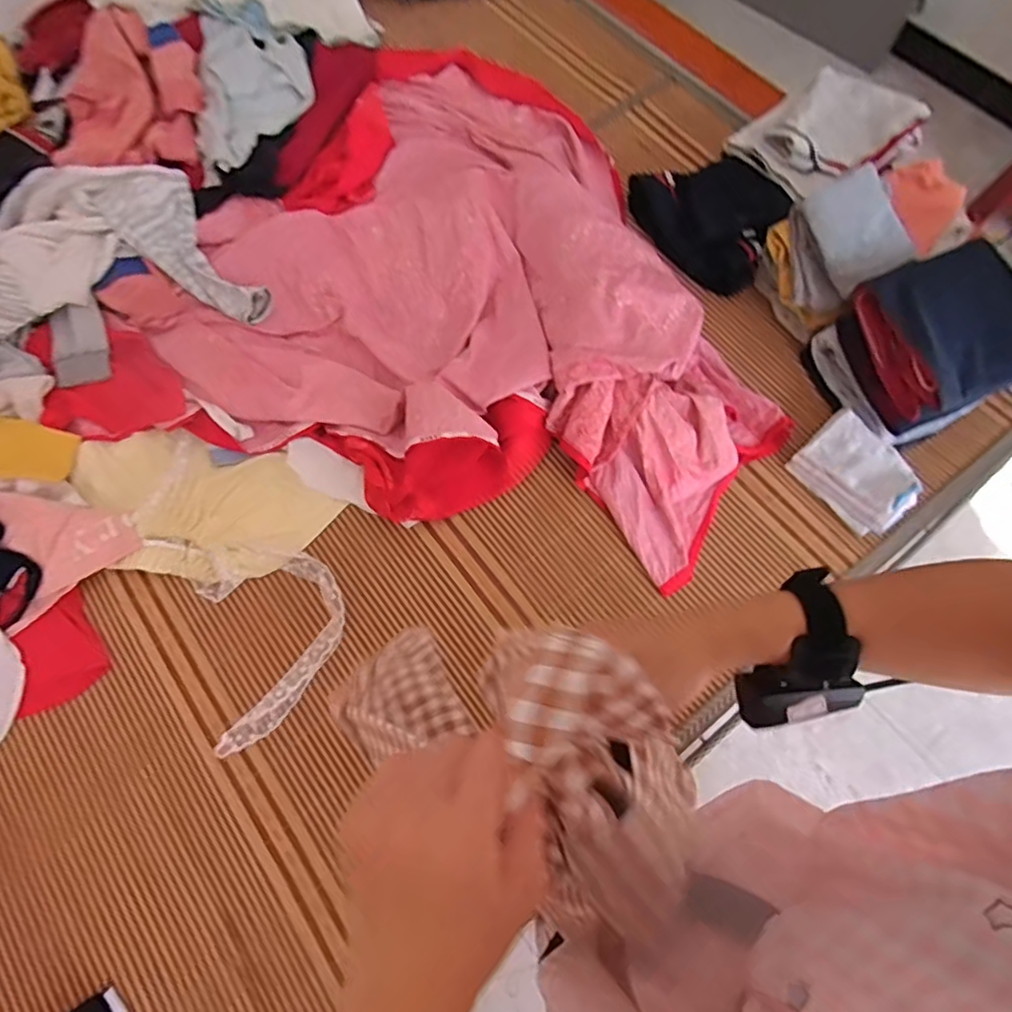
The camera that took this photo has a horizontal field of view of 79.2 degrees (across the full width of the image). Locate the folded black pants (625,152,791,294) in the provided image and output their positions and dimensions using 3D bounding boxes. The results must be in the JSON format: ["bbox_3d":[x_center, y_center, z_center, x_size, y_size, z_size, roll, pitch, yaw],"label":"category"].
[{"bbox_3d":[0.345,-0.501,1.034,0.200,0.084,0.273,-39,74,-12],"label":"folded black pants"}]

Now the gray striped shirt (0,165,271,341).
[{"bbox_3d":[-0.630,-0.388,0.943,0.456,0.061,0.380,-14,70,-4],"label":"gray striped shirt"}]

